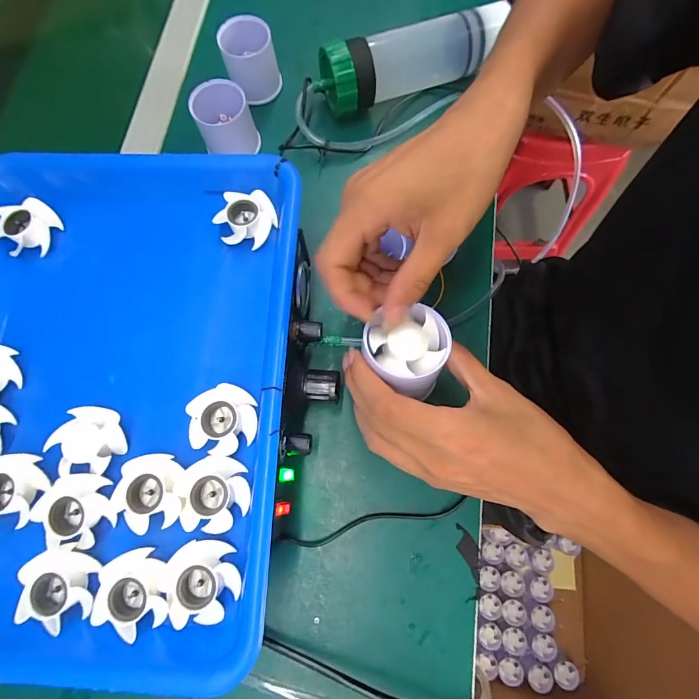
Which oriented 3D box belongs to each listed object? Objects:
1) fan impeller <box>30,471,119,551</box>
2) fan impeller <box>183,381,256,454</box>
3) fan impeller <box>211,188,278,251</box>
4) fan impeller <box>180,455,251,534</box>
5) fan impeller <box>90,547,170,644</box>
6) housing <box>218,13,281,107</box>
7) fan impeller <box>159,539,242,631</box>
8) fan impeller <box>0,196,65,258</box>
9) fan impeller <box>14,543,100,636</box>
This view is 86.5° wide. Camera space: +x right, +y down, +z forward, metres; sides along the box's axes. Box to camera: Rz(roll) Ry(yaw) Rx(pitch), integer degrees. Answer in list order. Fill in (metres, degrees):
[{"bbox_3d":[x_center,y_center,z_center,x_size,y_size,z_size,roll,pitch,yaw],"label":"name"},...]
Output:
[{"bbox_3d":[-0.167,0.098,0.226,0.041,0.012,0.043,-1,75,2],"label":"fan impeller"},{"bbox_3d":[-0.082,0.045,0.241,0.040,0.015,0.043,-5,75,1],"label":"fan impeller"},{"bbox_3d":[-0.076,-0.099,0.279,0.038,0.017,0.039,17,76,7],"label":"fan impeller"},{"bbox_3d":[-0.083,0.088,0.230,0.039,0.015,0.042,-1,75,2],"label":"fan impeller"},{"bbox_3d":[-0.125,0.142,0.216,0.040,0.016,0.042,-1,75,2],"label":"fan impeller"},{"bbox_3d":[-0.099,-0.292,0.380,0.052,0.056,0.045,-18,75,-2],"label":"housing"},{"bbox_3d":[-0.086,0.136,0.218,0.040,0.015,0.043,-1,75,2],"label":"fan impeller"},{"bbox_3d":[-0.244,-0.094,0.284,0.038,0.017,0.040,-6,75,1],"label":"fan impeller"},{"bbox_3d":[-0.169,0.138,0.218,0.039,0.013,0.041,-6,75,1],"label":"fan impeller"}]

